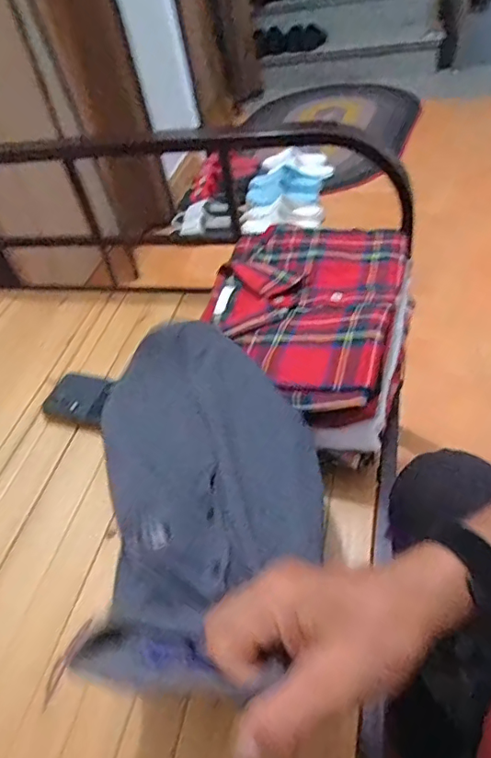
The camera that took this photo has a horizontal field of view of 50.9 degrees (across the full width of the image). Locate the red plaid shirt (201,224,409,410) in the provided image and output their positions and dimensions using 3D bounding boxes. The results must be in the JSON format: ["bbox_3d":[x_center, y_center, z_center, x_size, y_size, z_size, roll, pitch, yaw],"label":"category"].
[{"bbox_3d":[0.058,-0.091,0.637,0.244,0.054,0.297,8,49,20],"label":"red plaid shirt"}]

